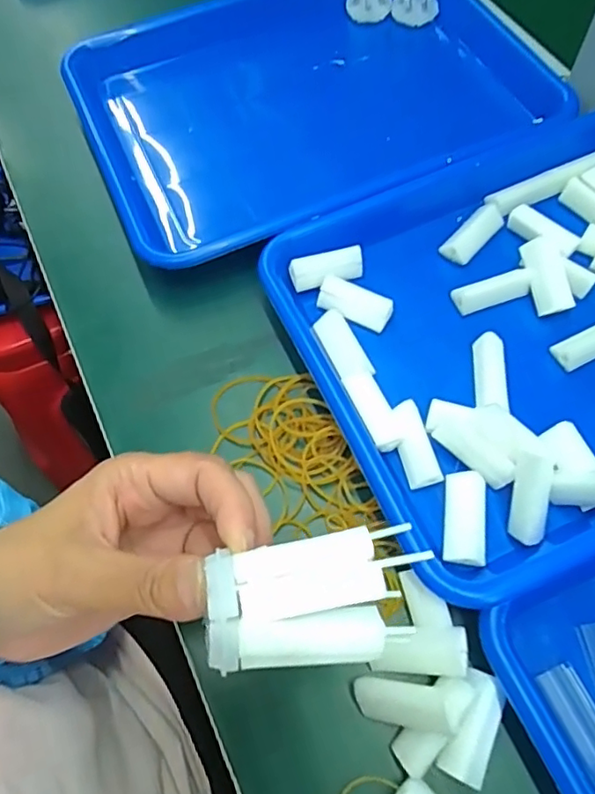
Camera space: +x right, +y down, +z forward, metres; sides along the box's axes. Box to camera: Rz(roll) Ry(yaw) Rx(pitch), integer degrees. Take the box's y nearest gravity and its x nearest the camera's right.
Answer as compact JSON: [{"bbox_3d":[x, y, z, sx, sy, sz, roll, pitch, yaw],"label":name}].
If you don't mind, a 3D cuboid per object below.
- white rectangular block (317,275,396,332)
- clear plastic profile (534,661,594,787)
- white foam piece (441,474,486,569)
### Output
[{"bbox_3d":[0.035,-0.058,0.358,0.047,0.015,0.016,27,67,14],"label":"white rectangular block"},{"bbox_3d":[0.132,0.150,0.259,0.018,0.008,0.054,-20,64,-8],"label":"clear plastic profile"},{"bbox_3d":[0.085,0.062,0.296,0.020,0.014,0.045,5,64,4],"label":"white foam piece"}]

